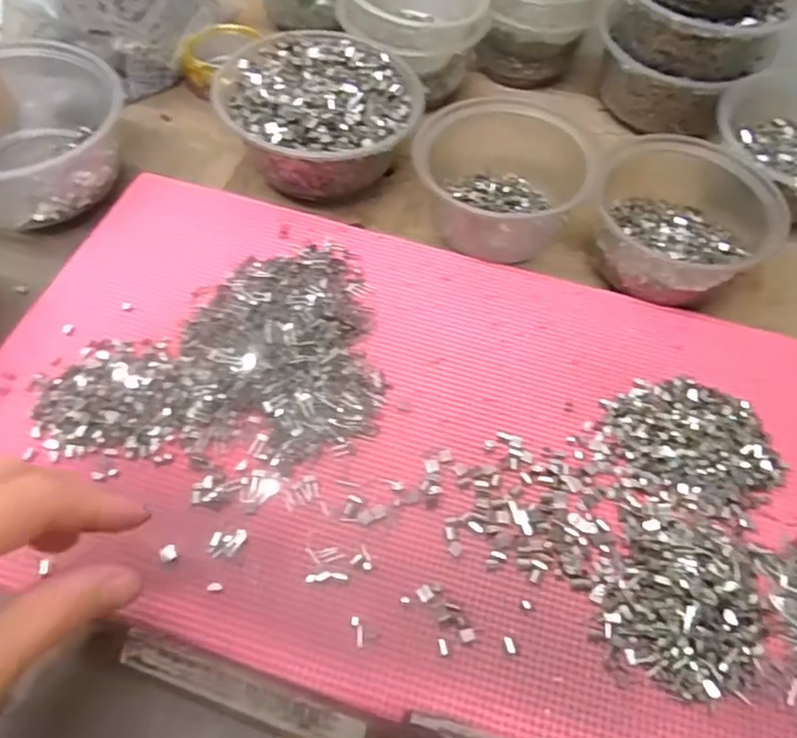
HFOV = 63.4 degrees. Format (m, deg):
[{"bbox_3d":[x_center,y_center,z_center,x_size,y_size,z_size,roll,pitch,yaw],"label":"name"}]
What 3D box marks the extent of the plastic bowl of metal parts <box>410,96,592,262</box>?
[{"bbox_3d":[0.068,-0.130,0.433,0.110,0.064,0.101,2,58,-3],"label":"plastic bowl of metal parts"}]

